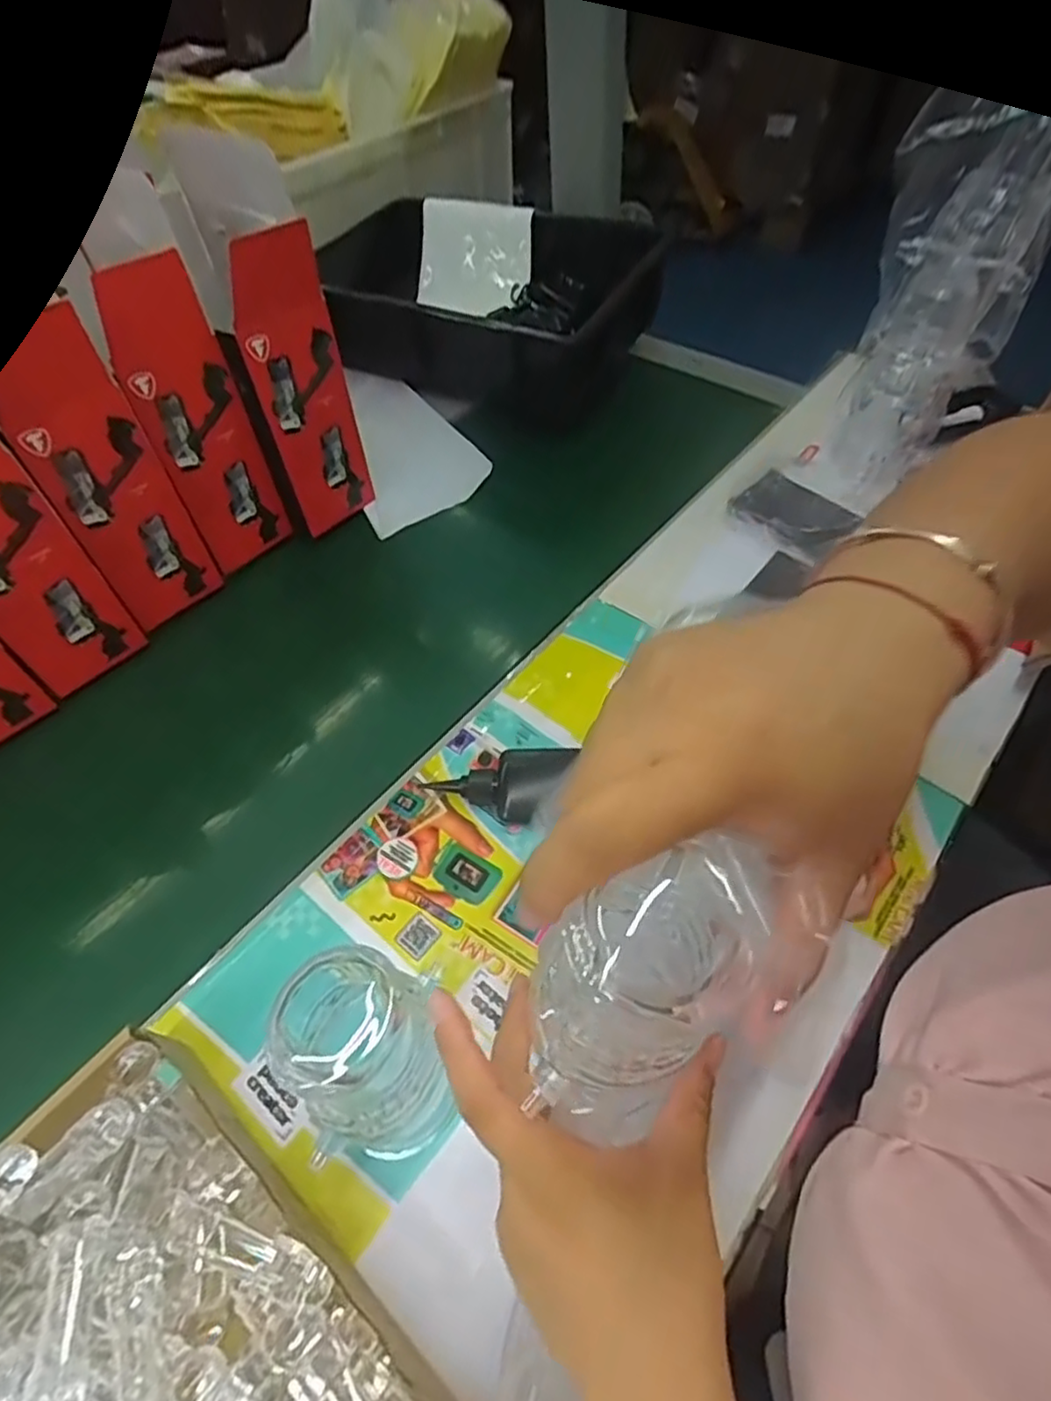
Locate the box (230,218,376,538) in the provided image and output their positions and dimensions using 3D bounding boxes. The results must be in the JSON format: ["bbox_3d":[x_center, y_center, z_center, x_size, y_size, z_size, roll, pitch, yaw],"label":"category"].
[{"bbox_3d":[-0.191,-0.268,0.585,0.079,0.242,0.030,-25,57,-15],"label":"box"}]

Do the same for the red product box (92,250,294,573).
[{"bbox_3d":[-0.271,-0.227,0.565,0.079,0.241,0.036,-26,57,-16],"label":"red product box"}]

